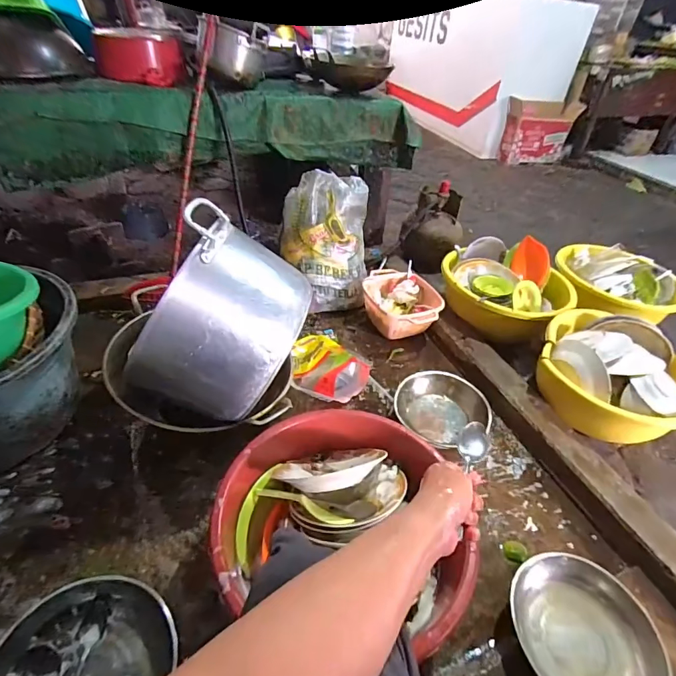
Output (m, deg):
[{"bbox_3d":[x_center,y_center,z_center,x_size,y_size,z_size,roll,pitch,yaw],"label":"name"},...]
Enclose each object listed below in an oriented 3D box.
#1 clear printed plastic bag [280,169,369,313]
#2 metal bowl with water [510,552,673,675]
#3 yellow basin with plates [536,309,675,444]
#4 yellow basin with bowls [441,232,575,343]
[{"bbox_3d":[-0.039,-0.286,1.315,0.262,0.409,0.169,0,40,-8],"label":"clear printed plastic bag"},{"bbox_3d":[0.412,0.488,0.686,0.224,0.065,0.235,3,41,-3],"label":"metal bowl with water"},{"bbox_3d":[0.739,0.112,1.117,0.376,0.214,0.311,24,42,19],"label":"yellow basin with plates"},{"bbox_3d":[0.546,-0.162,1.359,0.403,0.222,0.315,17,40,12],"label":"yellow basin with bowls"}]

